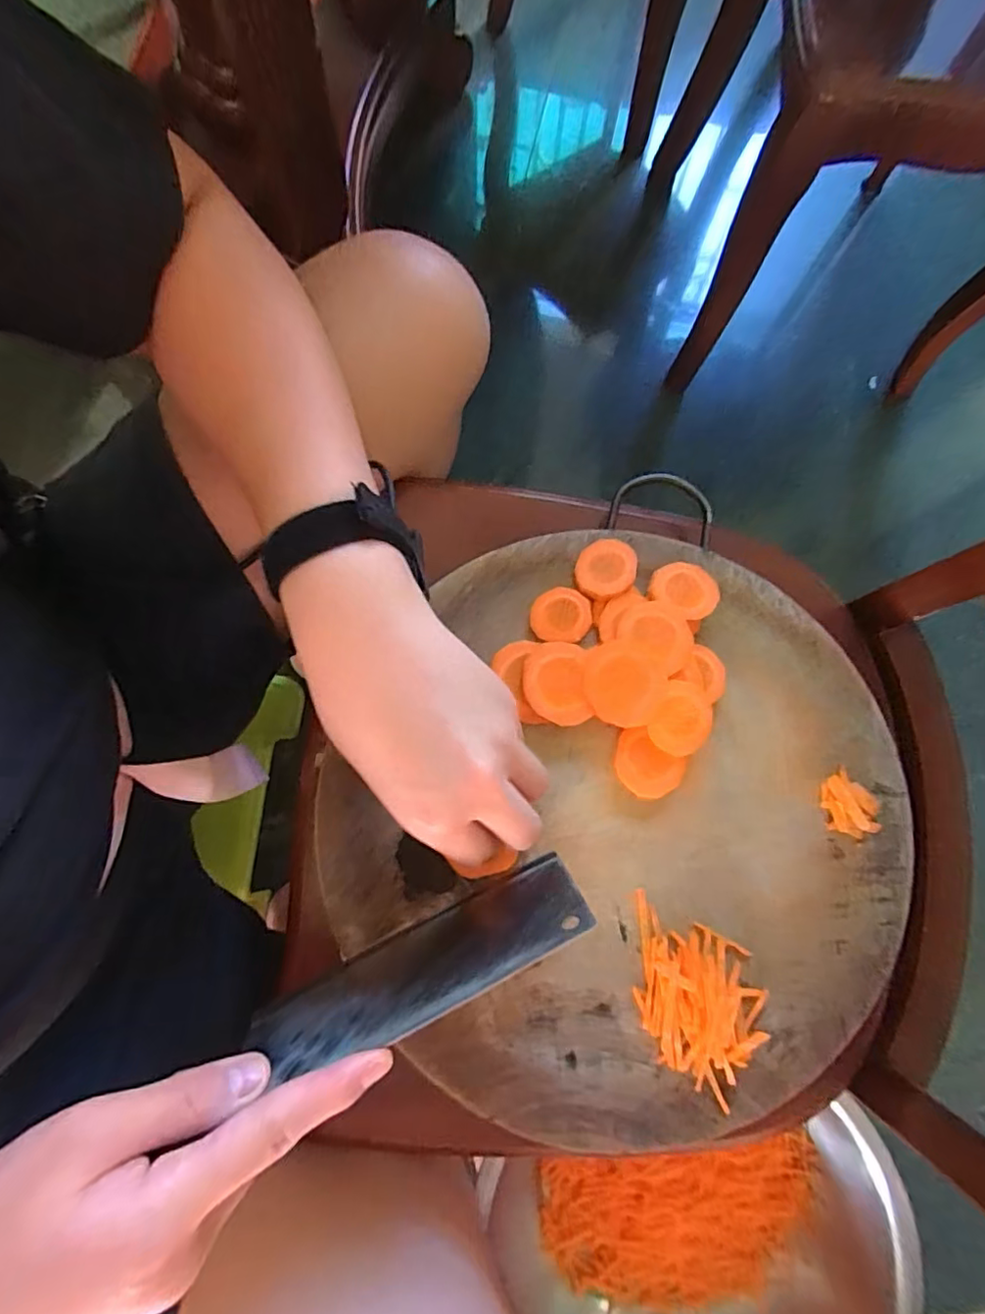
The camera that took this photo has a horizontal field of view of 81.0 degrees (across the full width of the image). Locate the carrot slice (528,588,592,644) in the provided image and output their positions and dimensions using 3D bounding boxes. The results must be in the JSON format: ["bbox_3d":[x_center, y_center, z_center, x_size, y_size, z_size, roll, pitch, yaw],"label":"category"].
[{"bbox_3d":[0.043,-0.026,0.357,0.037,0.005,0.034,7,79,0],"label":"carrot slice"}]

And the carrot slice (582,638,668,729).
[{"bbox_3d":[0.077,0.016,0.339,0.050,0.007,0.046,0,79,-1],"label":"carrot slice"}]

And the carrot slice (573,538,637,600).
[{"bbox_3d":[0.072,-0.057,0.362,0.035,0.005,0.040,23,79,3],"label":"carrot slice"}]

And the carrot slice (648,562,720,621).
[{"bbox_3d":[0.119,-0.042,0.355,0.041,0.007,0.035,32,80,5],"label":"carrot slice"}]

